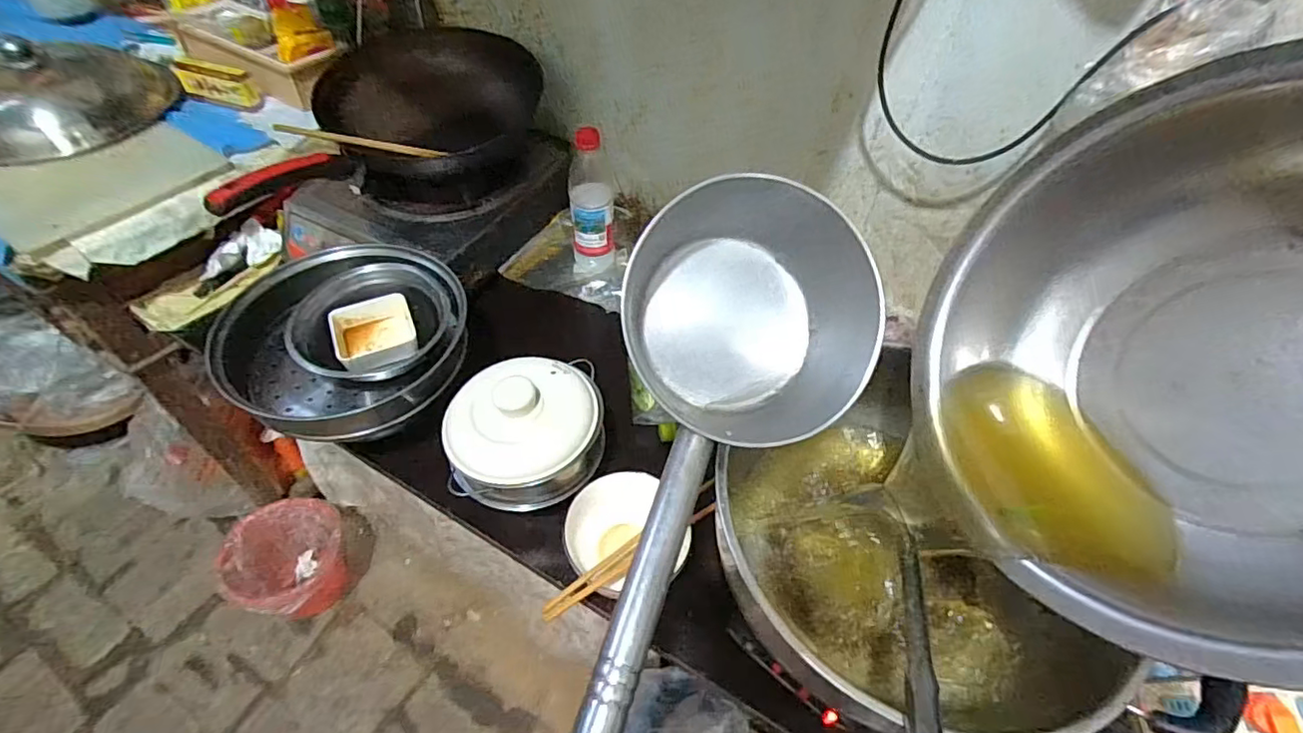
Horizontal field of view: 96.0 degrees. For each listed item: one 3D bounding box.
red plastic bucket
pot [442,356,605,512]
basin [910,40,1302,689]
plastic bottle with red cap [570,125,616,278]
[{"bbox_3d":[-0.735,0.391,1.191,0.187,0.194,0.229,34,56,20],"label":"red plastic bucket"},{"bbox_3d":[-0.135,0.070,0.639,0.168,0.096,0.136,-7,53,-12],"label":"pot"},{"bbox_3d":[0.364,0.003,0.384,0.115,0.352,0.358,13,48,-30],"label":"basin"},{"bbox_3d":[-0.087,-0.225,0.862,0.066,0.235,0.052,0,52,-7],"label":"plastic bottle with red cap"}]

